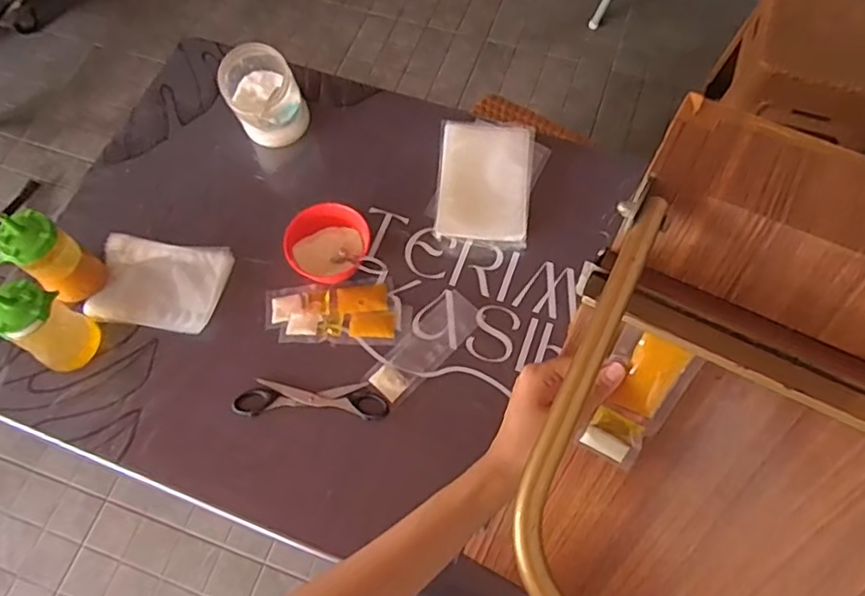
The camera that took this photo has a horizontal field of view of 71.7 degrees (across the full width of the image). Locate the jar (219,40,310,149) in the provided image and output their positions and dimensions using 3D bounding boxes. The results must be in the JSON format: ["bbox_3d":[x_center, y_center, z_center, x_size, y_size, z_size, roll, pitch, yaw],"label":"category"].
[{"bbox_3d":[-0.221,-0.260,0.795,0.089,0.117,0.086,0,65,1],"label":"jar"}]

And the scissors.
[{"bbox_3d":[-0.138,0.117,0.686,0.173,0.008,0.043,1,65,2],"label":"scissors"}]

